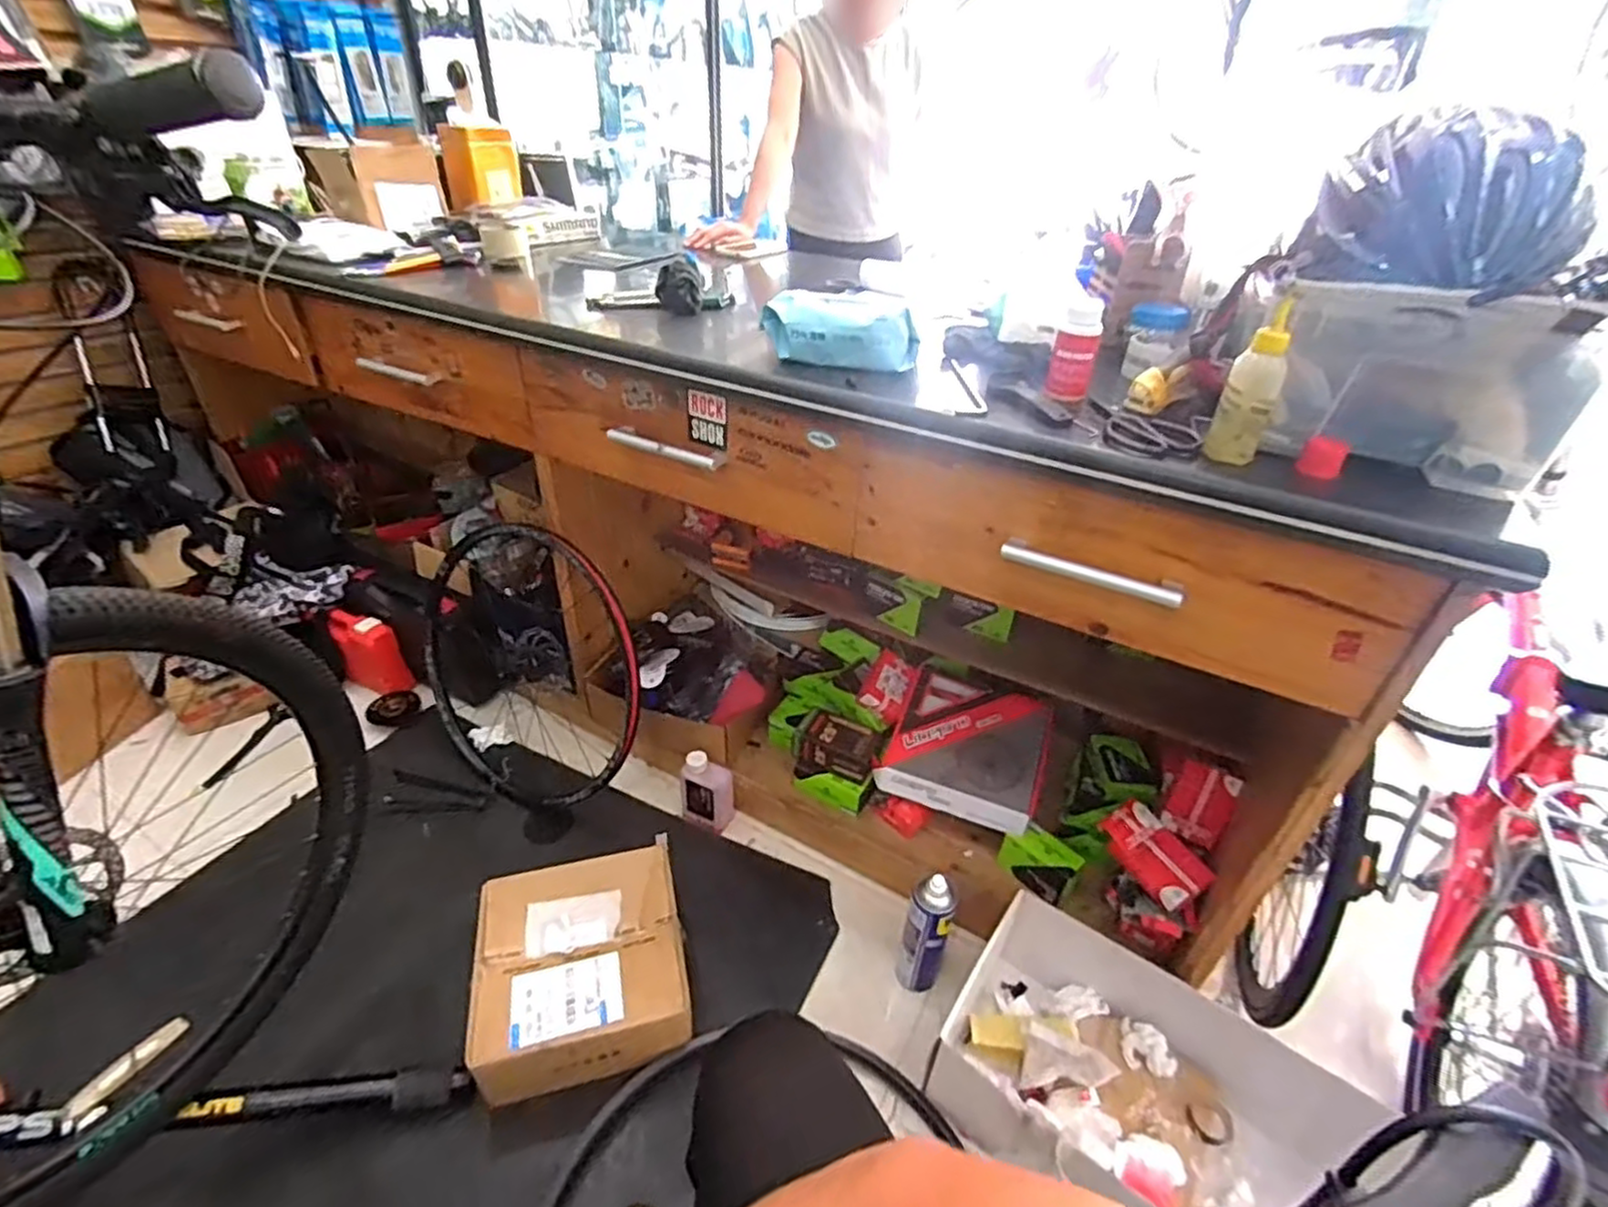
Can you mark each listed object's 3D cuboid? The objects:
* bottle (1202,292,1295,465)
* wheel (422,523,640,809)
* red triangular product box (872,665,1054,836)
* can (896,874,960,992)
[{"bbox_3d":[0.400,-0.193,0.629,0.045,0.124,0.052,23,38,27],"label":"bottle"},{"bbox_3d":[-0.532,0.118,1.328,0.588,0.526,0.090,-2,5,28],"label":"wheel"},{"bbox_3d":[0.285,0.238,1.220,0.255,0.045,0.261,19,57,14],"label":"red triangular product box"},{"bbox_3d":[0.178,0.489,1.040,0.064,0.235,0.052,14,35,16],"label":"can"}]

